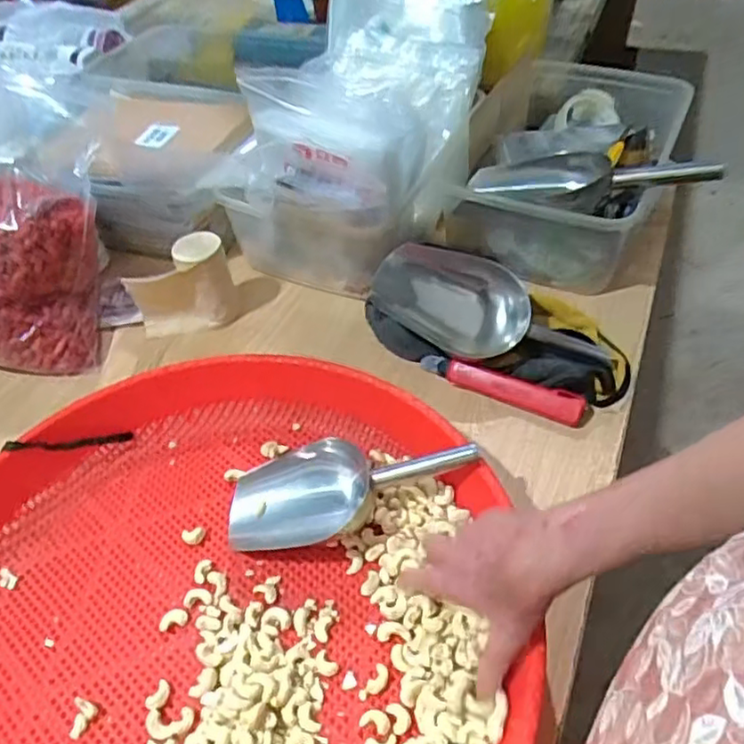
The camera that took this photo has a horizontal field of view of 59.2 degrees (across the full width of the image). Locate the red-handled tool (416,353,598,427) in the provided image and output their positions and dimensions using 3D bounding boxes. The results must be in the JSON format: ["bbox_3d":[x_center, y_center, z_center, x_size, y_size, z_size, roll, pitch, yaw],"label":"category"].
[{"bbox_3d":[0.137,0.016,0.692,0.182,0.031,0.025,17,52,20],"label":"red-handled tool"}]

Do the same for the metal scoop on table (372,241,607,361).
[{"bbox_3d":[0.129,-0.064,0.711,0.260,0.057,0.095,20,51,1],"label":"metal scoop on table"}]

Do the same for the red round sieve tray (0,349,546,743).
[{"bbox_3d":[-0.132,0.193,0.514,0.458,0.070,0.478,-3,48,3],"label":"red round sieve tray"}]

